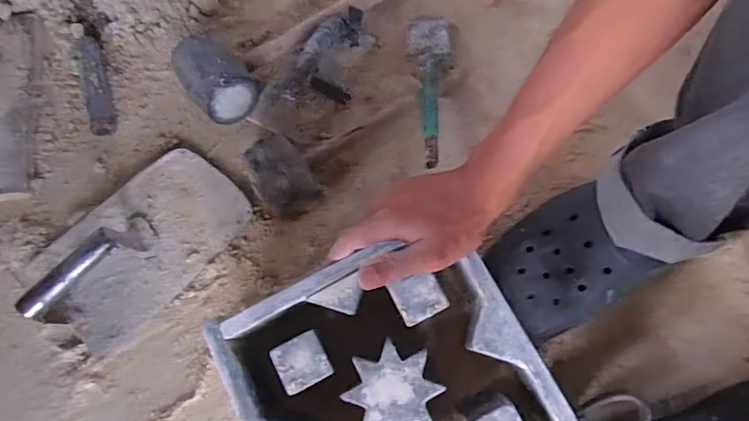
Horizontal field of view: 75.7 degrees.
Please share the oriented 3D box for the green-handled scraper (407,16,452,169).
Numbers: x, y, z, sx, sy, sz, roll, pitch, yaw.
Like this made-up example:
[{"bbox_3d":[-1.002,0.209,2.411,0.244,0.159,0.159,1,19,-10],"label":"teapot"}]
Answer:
[{"bbox_3d":[0.065,-0.147,0.580,0.053,0.034,0.247,4,56,0],"label":"green-handled scraper"}]

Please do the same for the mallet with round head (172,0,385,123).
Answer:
[{"bbox_3d":[-0.113,-0.217,0.601,0.120,0.062,0.291,45,62,10],"label":"mallet with round head"}]

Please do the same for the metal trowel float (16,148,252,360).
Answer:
[{"bbox_3d":[-0.260,0.027,0.512,0.144,0.068,0.223,41,78,10],"label":"metal trowel float"}]

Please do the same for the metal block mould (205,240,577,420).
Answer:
[{"bbox_3d":[0.014,0.151,0.408,0.223,0.090,0.222,-27,77,-8],"label":"metal block mould"}]

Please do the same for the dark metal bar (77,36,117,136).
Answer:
[{"bbox_3d":[-0.340,-0.156,0.585,0.033,0.023,0.129,-17,76,-5],"label":"dark metal bar"}]

